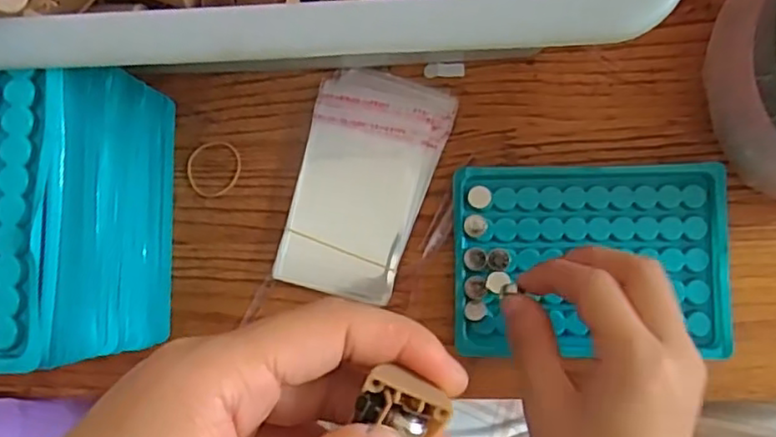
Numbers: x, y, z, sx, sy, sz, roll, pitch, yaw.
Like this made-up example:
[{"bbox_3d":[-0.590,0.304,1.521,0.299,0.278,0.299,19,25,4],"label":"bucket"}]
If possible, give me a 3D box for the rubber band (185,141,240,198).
[{"bbox_3d":[-0.096,-0.027,0.355,0.029,0.004,0.031,0,86,5],"label":"rubber band"}]

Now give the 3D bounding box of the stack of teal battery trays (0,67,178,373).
[{"bbox_3d":[-0.164,-0.001,0.291,0.097,0.107,0.121,-1,86,5],"label":"stack of teal battery trays"}]

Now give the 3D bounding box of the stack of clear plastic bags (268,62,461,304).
[{"bbox_3d":[-0.012,-0.018,0.343,0.069,0.007,0.117,14,87,6],"label":"stack of clear plastic bags"}]

